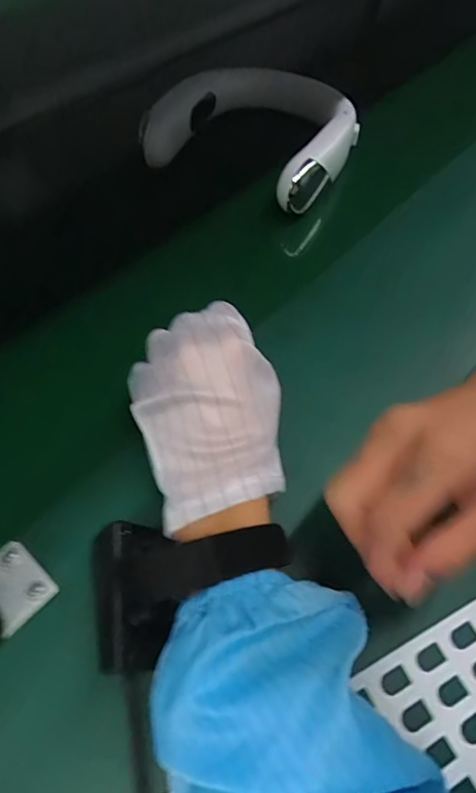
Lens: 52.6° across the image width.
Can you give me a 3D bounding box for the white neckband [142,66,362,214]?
[{"bbox_3d":[0.016,-0.293,0.517,0.207,0.067,0.200,23,58,12],"label":"white neckband"}]

